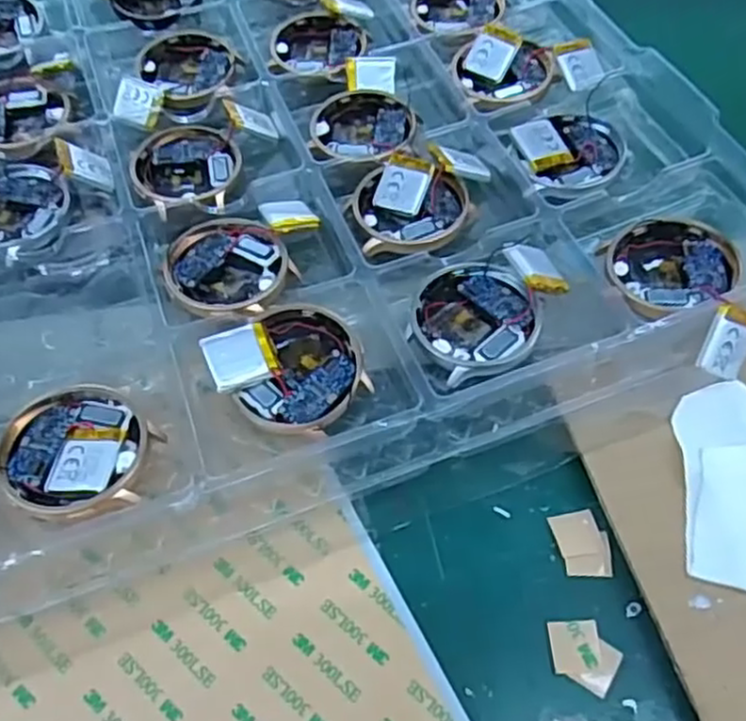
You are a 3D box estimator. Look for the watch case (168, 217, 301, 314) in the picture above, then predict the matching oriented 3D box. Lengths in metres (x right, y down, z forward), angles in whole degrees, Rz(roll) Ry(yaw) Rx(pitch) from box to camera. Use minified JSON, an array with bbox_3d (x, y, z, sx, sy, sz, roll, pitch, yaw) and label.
[{"bbox_3d":[-0.053,-0.034,0.265,0.043,0.011,0.048,-24,63,-14],"label":"watch case"}]

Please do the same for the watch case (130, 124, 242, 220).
[{"bbox_3d":[-0.076,-0.078,0.298,0.042,0.011,0.046,-14,61,-9],"label":"watch case"}]

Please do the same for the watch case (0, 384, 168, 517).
[{"bbox_3d":[-0.091,0.027,0.222,0.045,0.006,0.042,10,53,6],"label":"watch case"}]

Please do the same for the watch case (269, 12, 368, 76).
[{"bbox_3d":[-0.025,-0.146,0.338,0.043,0.013,0.046,3,60,1],"label":"watch case"}]

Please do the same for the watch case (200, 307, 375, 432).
[{"bbox_3d":[-0.026,0.003,0.234,0.043,0.016,0.041,-33,66,-18],"label":"watch case"}]

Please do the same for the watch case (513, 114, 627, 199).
[{"bbox_3d":[0.080,-0.084,0.289,0.042,0.006,0.042,-12,61,-8],"label":"watch case"}]

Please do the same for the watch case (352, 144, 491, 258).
[{"bbox_3d":[0.017,-0.063,0.278,0.046,0.009,0.049,12,60,6],"label":"watch case"}]

